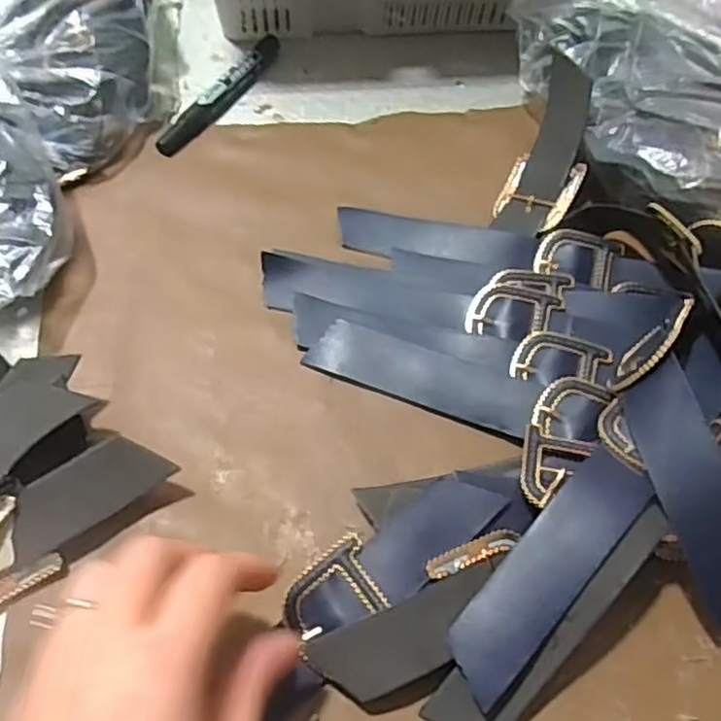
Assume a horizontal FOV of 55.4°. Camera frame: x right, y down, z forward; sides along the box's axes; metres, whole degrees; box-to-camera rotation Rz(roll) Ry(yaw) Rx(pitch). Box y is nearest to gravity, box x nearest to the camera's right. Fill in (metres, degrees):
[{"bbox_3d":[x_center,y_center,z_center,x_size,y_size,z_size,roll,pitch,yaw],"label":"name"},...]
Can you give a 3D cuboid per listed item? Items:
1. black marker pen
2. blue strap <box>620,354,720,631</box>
[{"bbox_3d":[-0.095,-0.186,0.474,0.018,0.014,0.132,26,63,13],"label":"black marker pen"},{"bbox_3d":[0.151,0.062,0.305,0.031,0.022,0.117,-22,79,15],"label":"blue strap"}]

